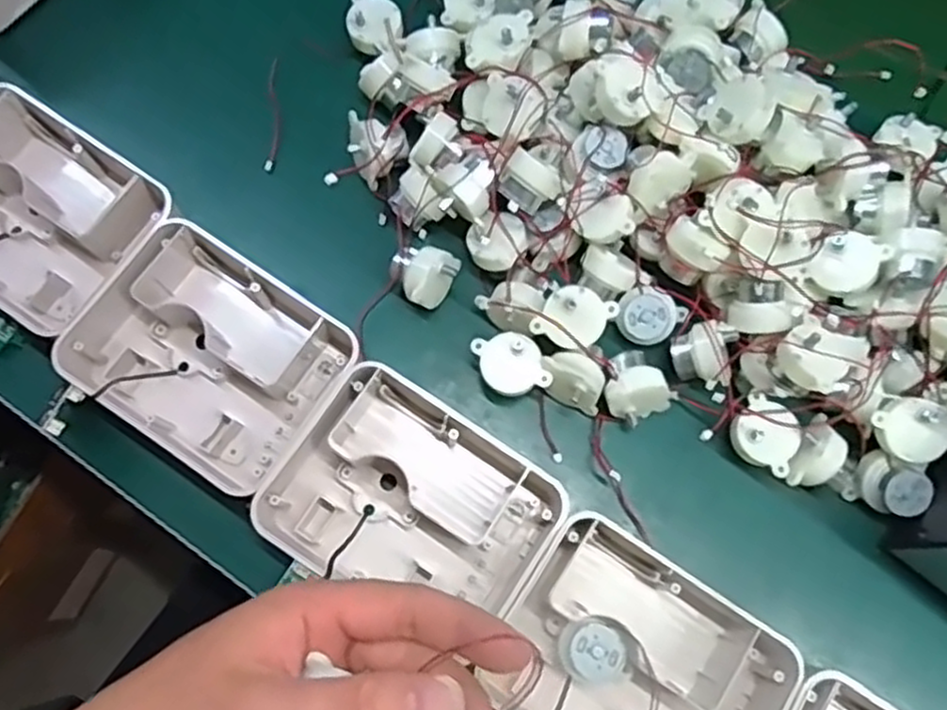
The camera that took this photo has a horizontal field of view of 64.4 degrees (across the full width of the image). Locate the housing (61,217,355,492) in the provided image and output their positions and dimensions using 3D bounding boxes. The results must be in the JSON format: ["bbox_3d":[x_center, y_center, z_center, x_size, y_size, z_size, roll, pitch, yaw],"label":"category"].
[{"bbox_3d":[-0.132,0.001,0.391,0.128,0.038,0.106,34,75,8],"label":"housing"}]

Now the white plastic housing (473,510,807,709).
[{"bbox_3d":[0.077,0.149,0.355,0.127,0.043,0.098,33,74,8],"label":"white plastic housing"}]

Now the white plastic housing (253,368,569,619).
[{"bbox_3d":[-0.030,0.077,0.374,0.127,0.043,0.098,34,74,8],"label":"white plastic housing"}]

